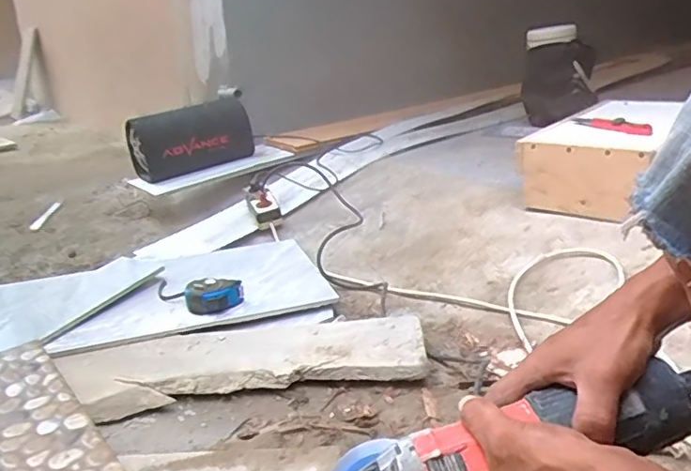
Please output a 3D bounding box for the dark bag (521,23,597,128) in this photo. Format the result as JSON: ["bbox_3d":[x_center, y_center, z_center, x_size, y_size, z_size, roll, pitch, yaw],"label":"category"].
[{"bbox_3d":[0.612,-0.460,1.693,0.190,0.255,0.068,5,26,21],"label":"dark bag"}]

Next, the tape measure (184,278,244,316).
[{"bbox_3d":[-0.207,0.099,0.933,0.089,0.044,0.061,-6,21,-8],"label":"tape measure"}]

